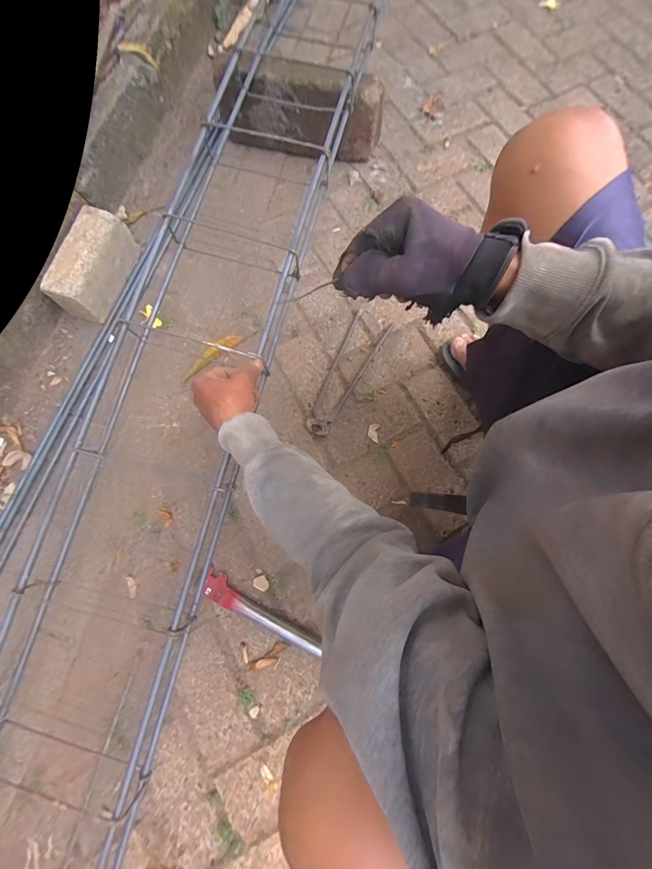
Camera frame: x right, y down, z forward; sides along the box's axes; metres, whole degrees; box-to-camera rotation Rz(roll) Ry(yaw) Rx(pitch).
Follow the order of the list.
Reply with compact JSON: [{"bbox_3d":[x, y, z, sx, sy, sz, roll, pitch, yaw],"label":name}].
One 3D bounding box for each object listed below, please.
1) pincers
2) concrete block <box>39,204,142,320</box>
[{"bbox_3d":[0.046,-0.133,0.719,0.082,0.020,0.298,26,80,5],"label":"pincers"},{"bbox_3d":[-0.480,-0.351,0.714,0.080,0.107,0.210,18,77,2],"label":"concrete block"}]

